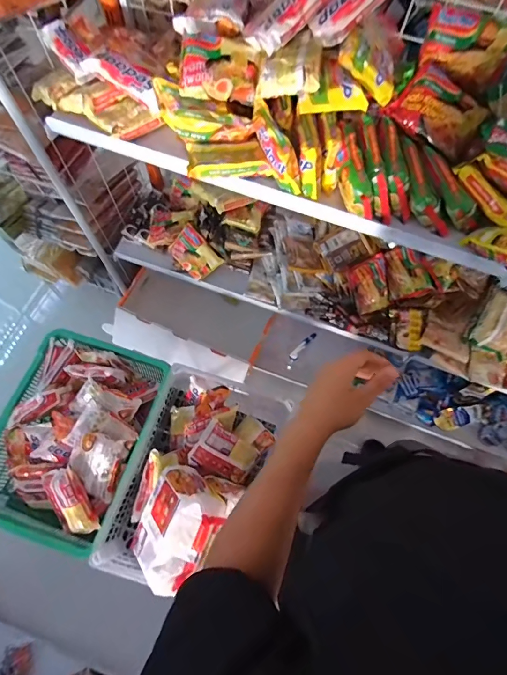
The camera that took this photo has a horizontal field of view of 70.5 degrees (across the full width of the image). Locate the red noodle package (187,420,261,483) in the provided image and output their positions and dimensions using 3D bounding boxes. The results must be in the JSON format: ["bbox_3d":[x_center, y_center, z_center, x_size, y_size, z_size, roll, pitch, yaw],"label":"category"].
[{"bbox_3d":[-0.065,0.277,0.838,0.152,0.028,0.106,42,73,-23],"label":"red noodle package"}]

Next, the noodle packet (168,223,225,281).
[{"bbox_3d":[-0.160,-0.225,0.964,0.094,0.018,0.136,-41,89,16],"label":"noodle packet"}]

